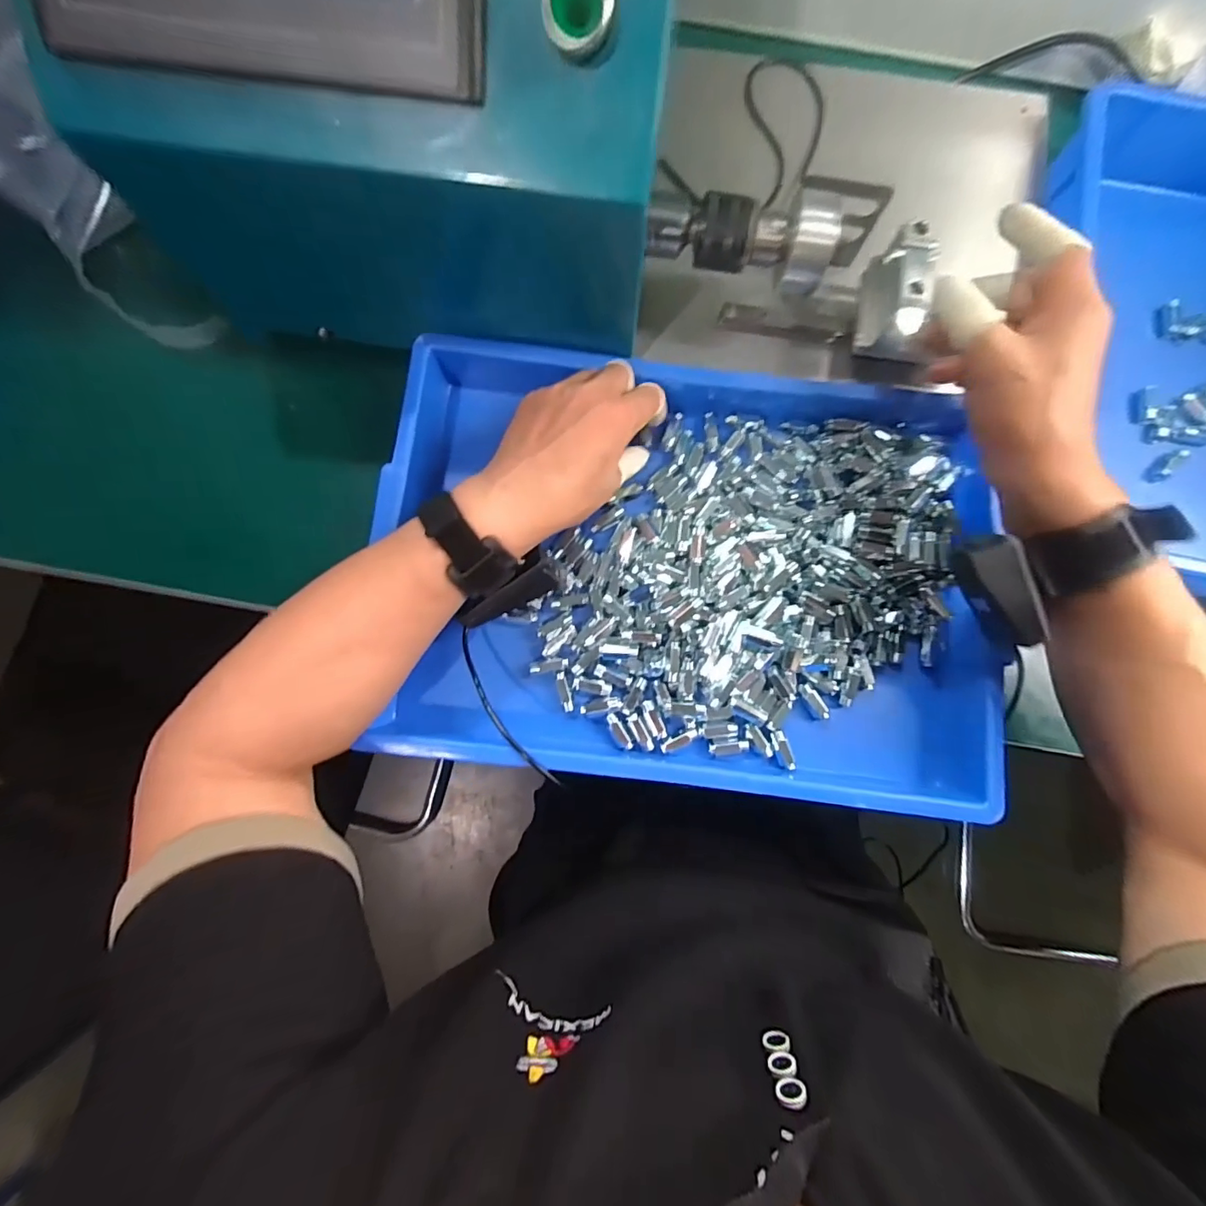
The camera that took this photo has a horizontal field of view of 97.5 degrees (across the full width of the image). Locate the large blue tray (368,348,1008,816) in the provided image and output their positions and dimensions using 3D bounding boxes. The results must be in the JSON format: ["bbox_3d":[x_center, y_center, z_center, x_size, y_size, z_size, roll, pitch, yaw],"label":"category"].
[{"bbox_3d":[0.059,-0.024,0.390,0.418,0.098,0.300,8,84,-3],"label":"large blue tray"}]

